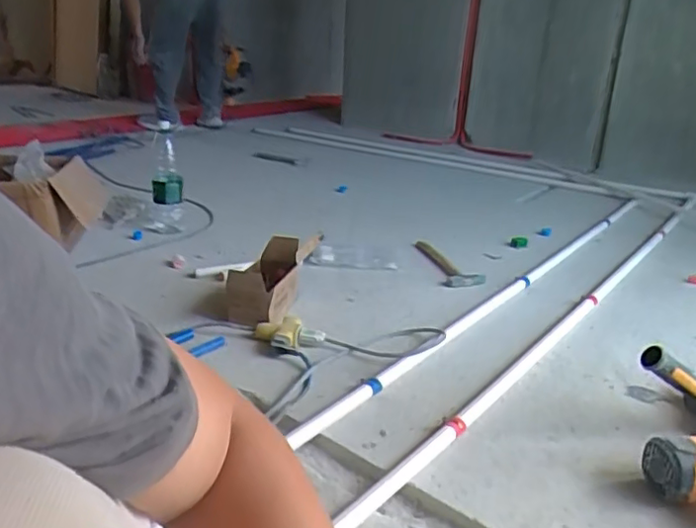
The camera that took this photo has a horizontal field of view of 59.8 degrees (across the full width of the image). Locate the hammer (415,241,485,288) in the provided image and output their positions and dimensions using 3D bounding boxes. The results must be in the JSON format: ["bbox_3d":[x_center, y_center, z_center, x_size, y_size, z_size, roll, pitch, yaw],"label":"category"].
[{"bbox_3d":[0.269,-0.008,1.652,0.098,0.042,0.371,-1,21,-8],"label":"hammer"}]

